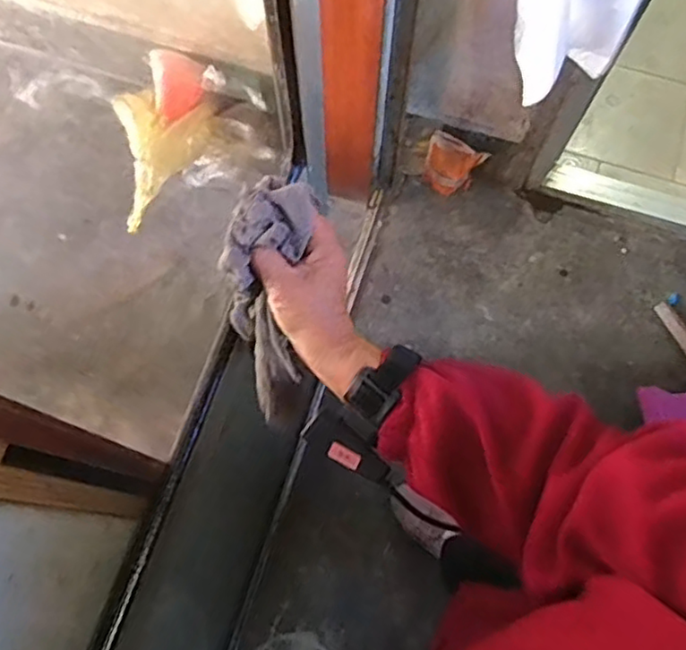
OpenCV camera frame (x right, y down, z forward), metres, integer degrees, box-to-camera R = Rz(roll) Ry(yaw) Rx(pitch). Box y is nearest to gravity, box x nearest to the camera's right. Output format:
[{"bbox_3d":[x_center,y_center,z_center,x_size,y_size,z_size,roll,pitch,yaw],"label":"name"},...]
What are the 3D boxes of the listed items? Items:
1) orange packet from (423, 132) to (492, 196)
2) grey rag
[{"bbox_3d":[0.250,-0.356,1.475,0.128,0.167,0.052,12,72,3],"label":"orange packet"},{"bbox_3d":[-0.057,-0.022,0.508,0.060,0.059,0.178,5,104,1],"label":"grey rag"}]

